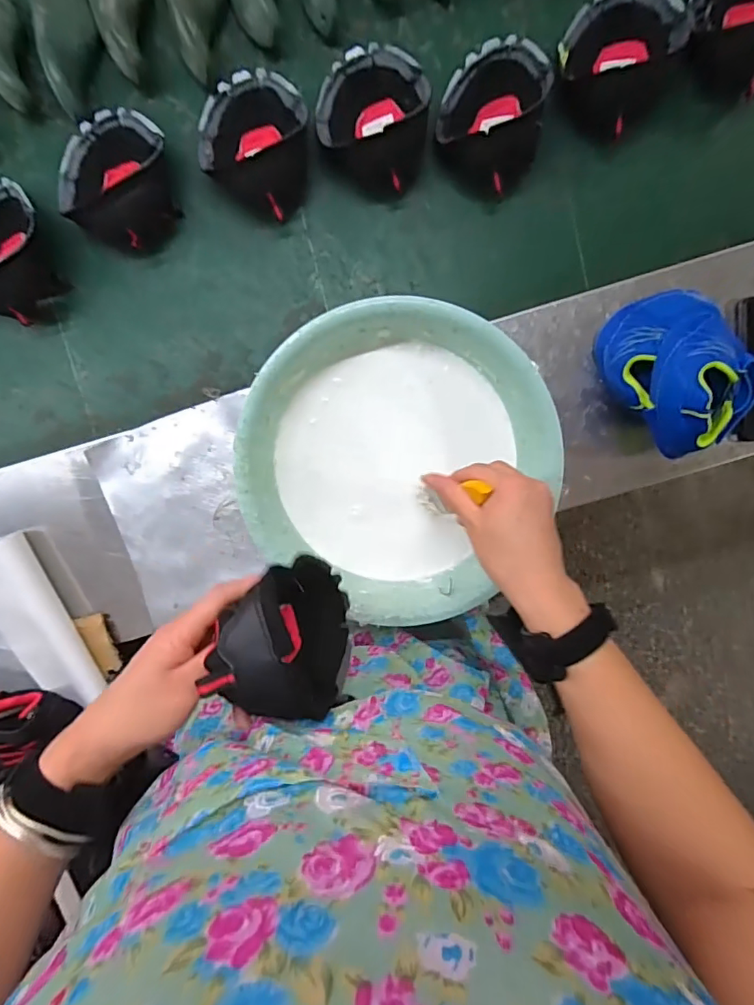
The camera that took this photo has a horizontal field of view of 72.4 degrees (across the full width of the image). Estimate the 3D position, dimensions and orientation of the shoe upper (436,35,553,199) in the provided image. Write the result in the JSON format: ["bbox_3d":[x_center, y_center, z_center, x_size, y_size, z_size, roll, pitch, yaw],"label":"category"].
[{"bbox_3d":[0.124,-0.424,0.549,0.115,0.057,0.150,16,98,-2],"label":"shoe upper"}]

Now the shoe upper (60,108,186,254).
[{"bbox_3d":[-0.287,-0.359,0.562,0.120,0.056,0.140,10,98,-3],"label":"shoe upper"}]

